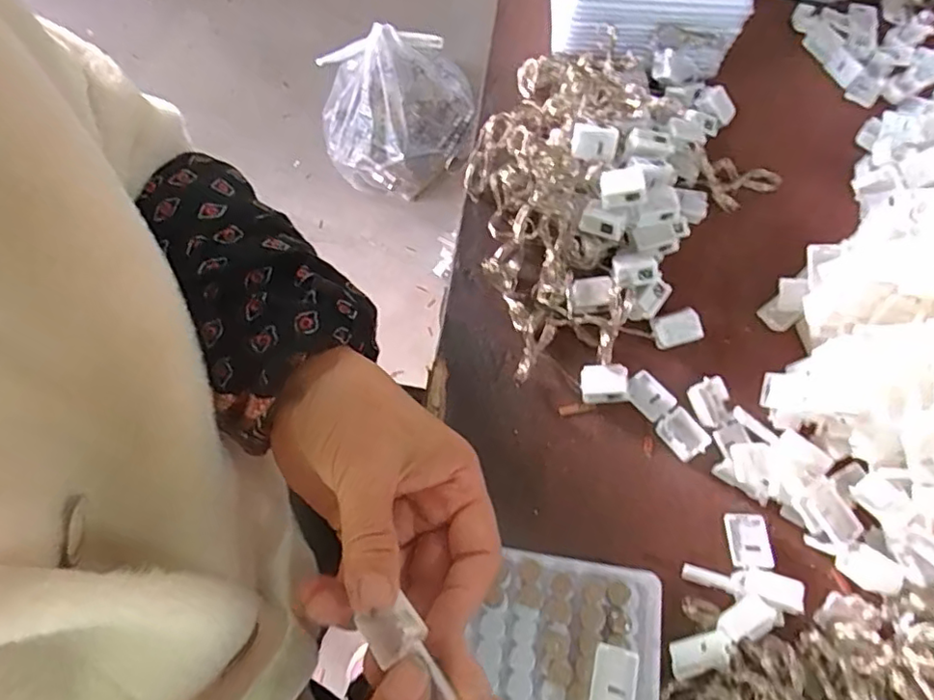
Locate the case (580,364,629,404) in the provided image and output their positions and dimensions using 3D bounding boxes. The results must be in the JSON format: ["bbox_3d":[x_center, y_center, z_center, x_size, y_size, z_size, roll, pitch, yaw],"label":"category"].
[{"bbox_3d":[0.081,0.020,0.358,0.026,0.013,0.020,1,65,2],"label":"case"}]

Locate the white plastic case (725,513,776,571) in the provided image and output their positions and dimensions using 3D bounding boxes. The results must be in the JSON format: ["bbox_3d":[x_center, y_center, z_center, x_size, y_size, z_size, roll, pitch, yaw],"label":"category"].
[{"bbox_3d":[0.152,0.102,0.326,0.023,0.006,0.028,2,65,2],"label":"white plastic case"}]

